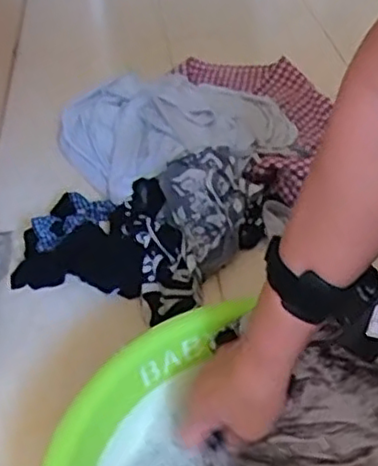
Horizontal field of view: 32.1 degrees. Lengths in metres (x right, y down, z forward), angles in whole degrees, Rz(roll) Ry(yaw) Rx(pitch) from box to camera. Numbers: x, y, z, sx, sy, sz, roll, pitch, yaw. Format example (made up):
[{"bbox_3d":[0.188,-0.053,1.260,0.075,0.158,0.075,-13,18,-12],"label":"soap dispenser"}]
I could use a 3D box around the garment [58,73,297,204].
[{"bbox_3d":[-0.021,-0.167,0.995,0.347,0.074,0.289,-7,41,-3],"label":"garment"}]

